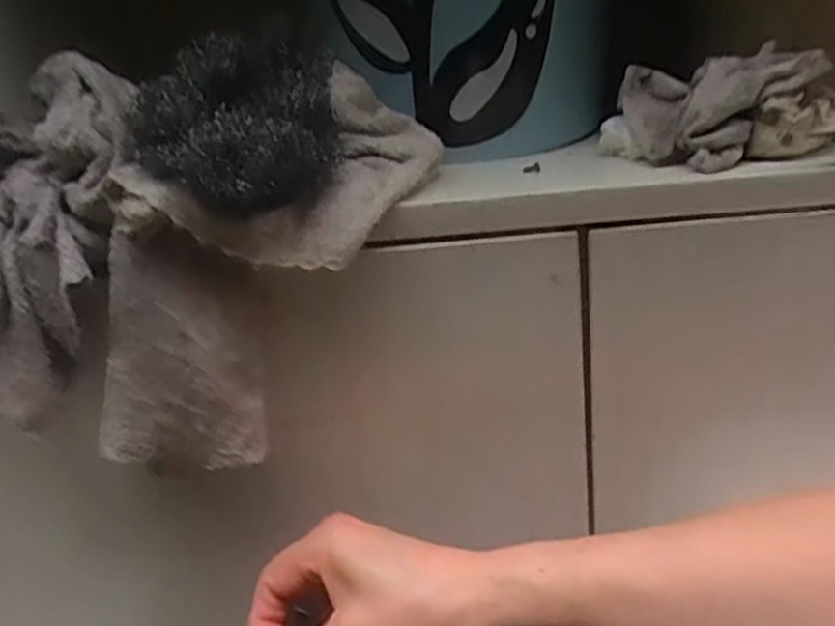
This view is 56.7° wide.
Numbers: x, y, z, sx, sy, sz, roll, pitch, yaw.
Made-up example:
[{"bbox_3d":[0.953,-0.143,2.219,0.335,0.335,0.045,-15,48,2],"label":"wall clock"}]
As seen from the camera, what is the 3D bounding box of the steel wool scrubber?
[{"bbox_3d":[-0.084,-0.093,0.375,0.099,0.074,0.059,-17,25,-24],"label":"steel wool scrubber"}]

